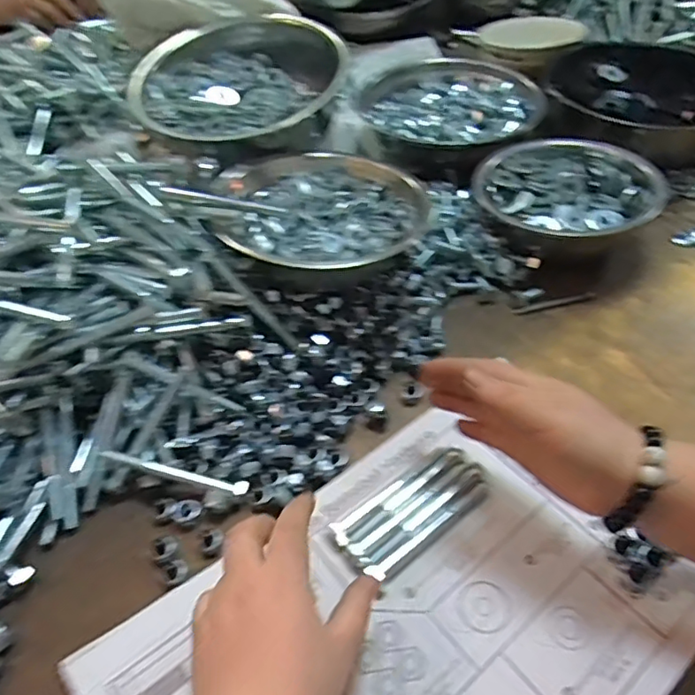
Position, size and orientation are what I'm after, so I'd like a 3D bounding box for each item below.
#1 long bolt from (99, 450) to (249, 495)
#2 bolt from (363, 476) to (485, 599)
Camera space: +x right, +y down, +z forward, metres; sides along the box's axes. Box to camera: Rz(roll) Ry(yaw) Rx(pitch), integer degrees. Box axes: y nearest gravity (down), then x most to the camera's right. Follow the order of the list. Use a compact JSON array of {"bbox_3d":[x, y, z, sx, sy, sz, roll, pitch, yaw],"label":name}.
[{"bbox_3d":[-0.125,0.090,0.419,0.107,0.007,0.012,15,44,1],"label":"long bolt"},{"bbox_3d":[0.057,0.123,0.390,0.100,0.007,0.013,-33,50,-21],"label":"bolt"}]

